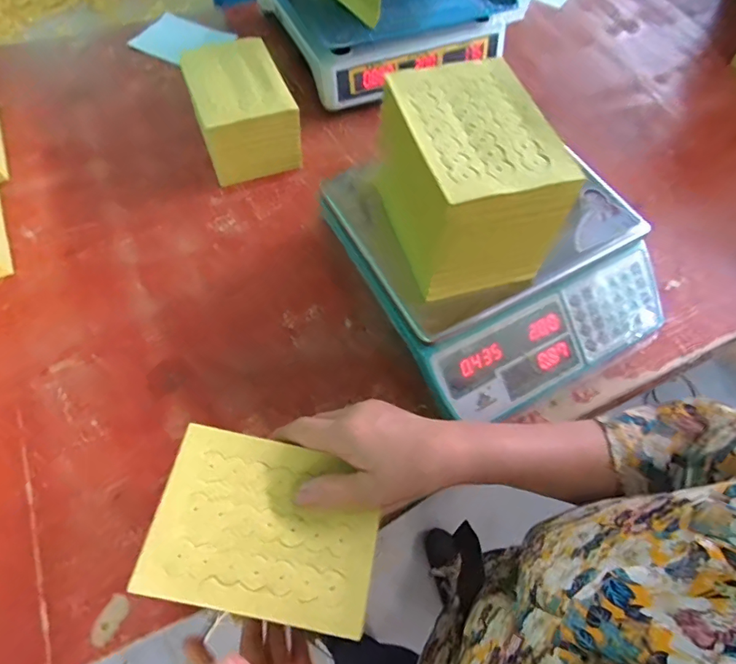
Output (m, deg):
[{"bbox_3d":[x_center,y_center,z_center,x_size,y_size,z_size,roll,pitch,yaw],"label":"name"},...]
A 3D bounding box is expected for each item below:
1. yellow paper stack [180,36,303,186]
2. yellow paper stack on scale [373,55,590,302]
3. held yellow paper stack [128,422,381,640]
[{"bbox_3d":[-0.170,-0.296,0.598,0.119,0.103,0.159,-19,67,-12],"label":"yellow paper stack"},{"bbox_3d":[0.091,-0.142,0.414,0.128,0.116,0.171,-15,66,-11],"label":"yellow paper stack on scale"},{"bbox_3d":[-0.072,0.139,0.321,0.157,0.012,0.115,11,64,2],"label":"held yellow paper stack"}]

